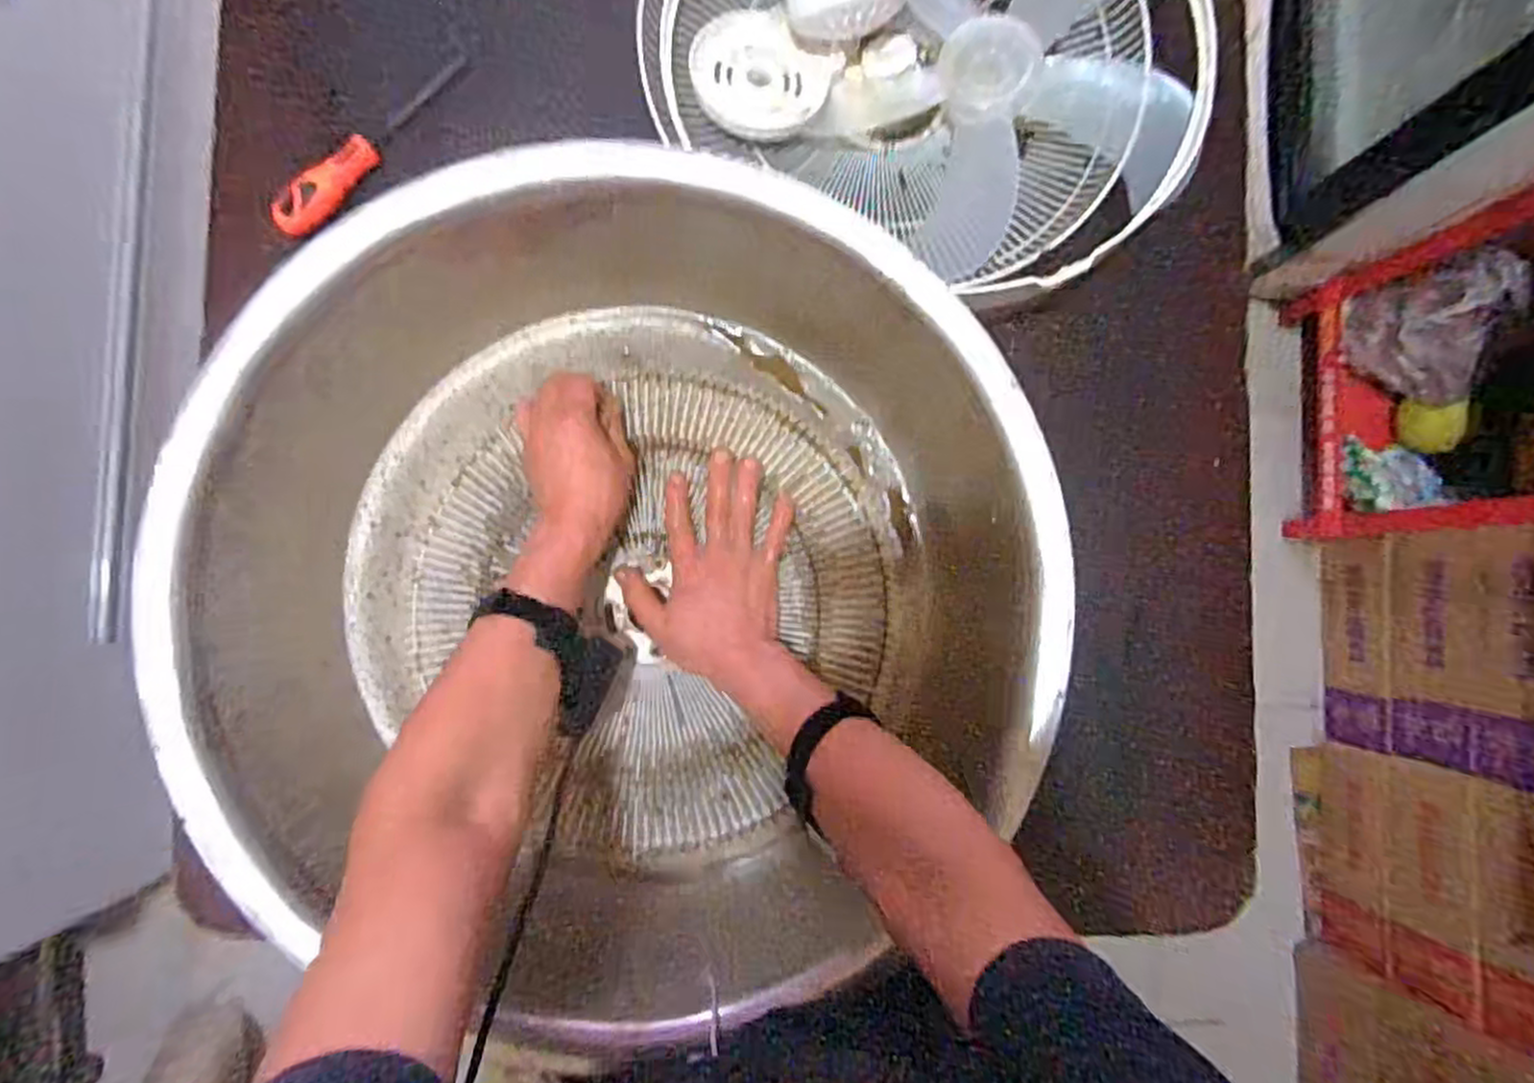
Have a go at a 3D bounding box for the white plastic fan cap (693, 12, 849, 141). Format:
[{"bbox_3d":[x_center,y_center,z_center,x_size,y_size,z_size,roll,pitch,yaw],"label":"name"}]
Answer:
[{"bbox_3d":[-0.007,-0.418,0.697,0.120,0.020,0.114,0,87,-3],"label":"white plastic fan cap"}]

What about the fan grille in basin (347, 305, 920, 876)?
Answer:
[{"bbox_3d":[-0.106,0.021,0.651,0.449,0.045,0.435,0,87,-3],"label":"fan grille in basin"}]

